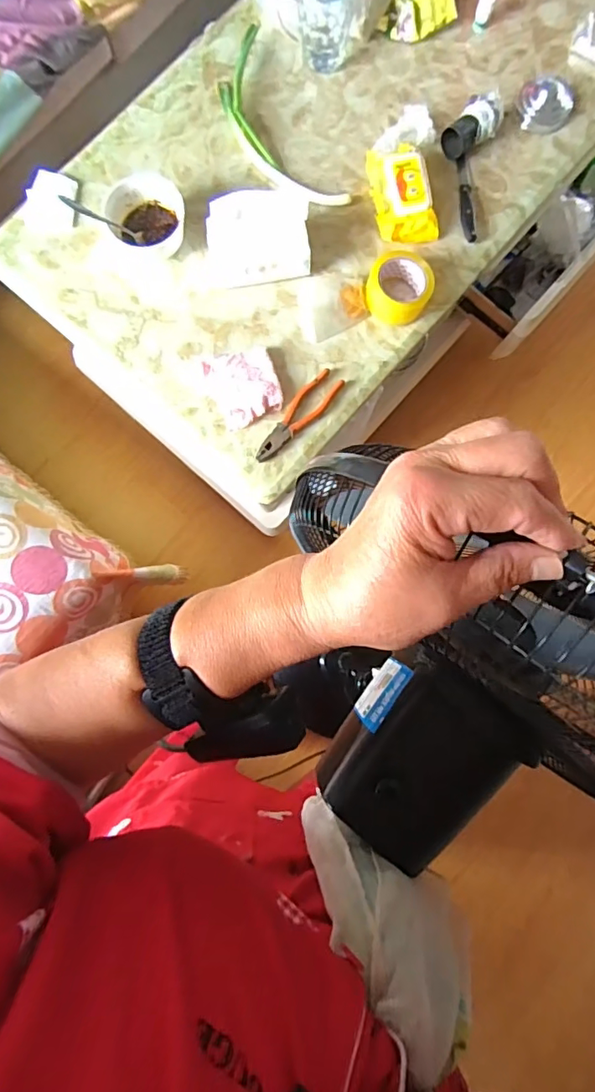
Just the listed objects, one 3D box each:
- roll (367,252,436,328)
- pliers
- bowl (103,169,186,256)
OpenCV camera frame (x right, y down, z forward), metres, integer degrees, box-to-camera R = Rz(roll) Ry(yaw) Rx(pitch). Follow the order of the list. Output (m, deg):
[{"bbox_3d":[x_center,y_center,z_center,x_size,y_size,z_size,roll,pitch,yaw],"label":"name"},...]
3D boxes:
[{"bbox_3d":[0.168,-0.428,0.852,0.103,0.062,0.089,16,83,1],"label":"roll"},{"bbox_3d":[-0.002,-0.217,0.848,0.190,0.012,0.051,-44,85,-6],"label":"pliers"},{"bbox_3d":[-0.253,-0.566,0.874,0.118,0.067,0.109,0,83,-1],"label":"bowl"}]

